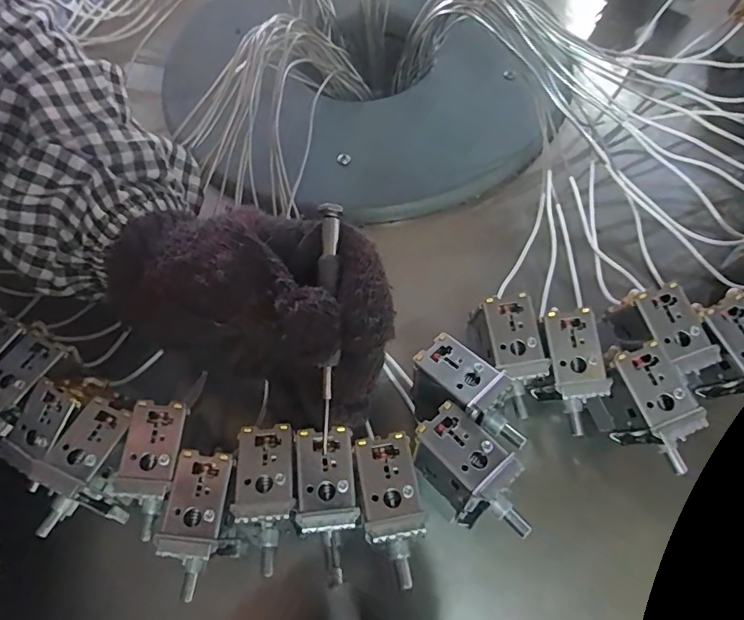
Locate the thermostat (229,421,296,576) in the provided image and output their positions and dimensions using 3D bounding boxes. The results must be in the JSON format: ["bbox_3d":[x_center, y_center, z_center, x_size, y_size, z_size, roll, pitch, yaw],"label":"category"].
[{"bbox_3d":[-0.042,0.072,0.192,0.022,0.015,0.053,-5,67,-1],"label":"thermostat"}]

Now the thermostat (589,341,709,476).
[{"bbox_3d":[0.119,0.043,0.219,0.024,0.043,0.049,-28,69,-11],"label":"thermostat"}]

